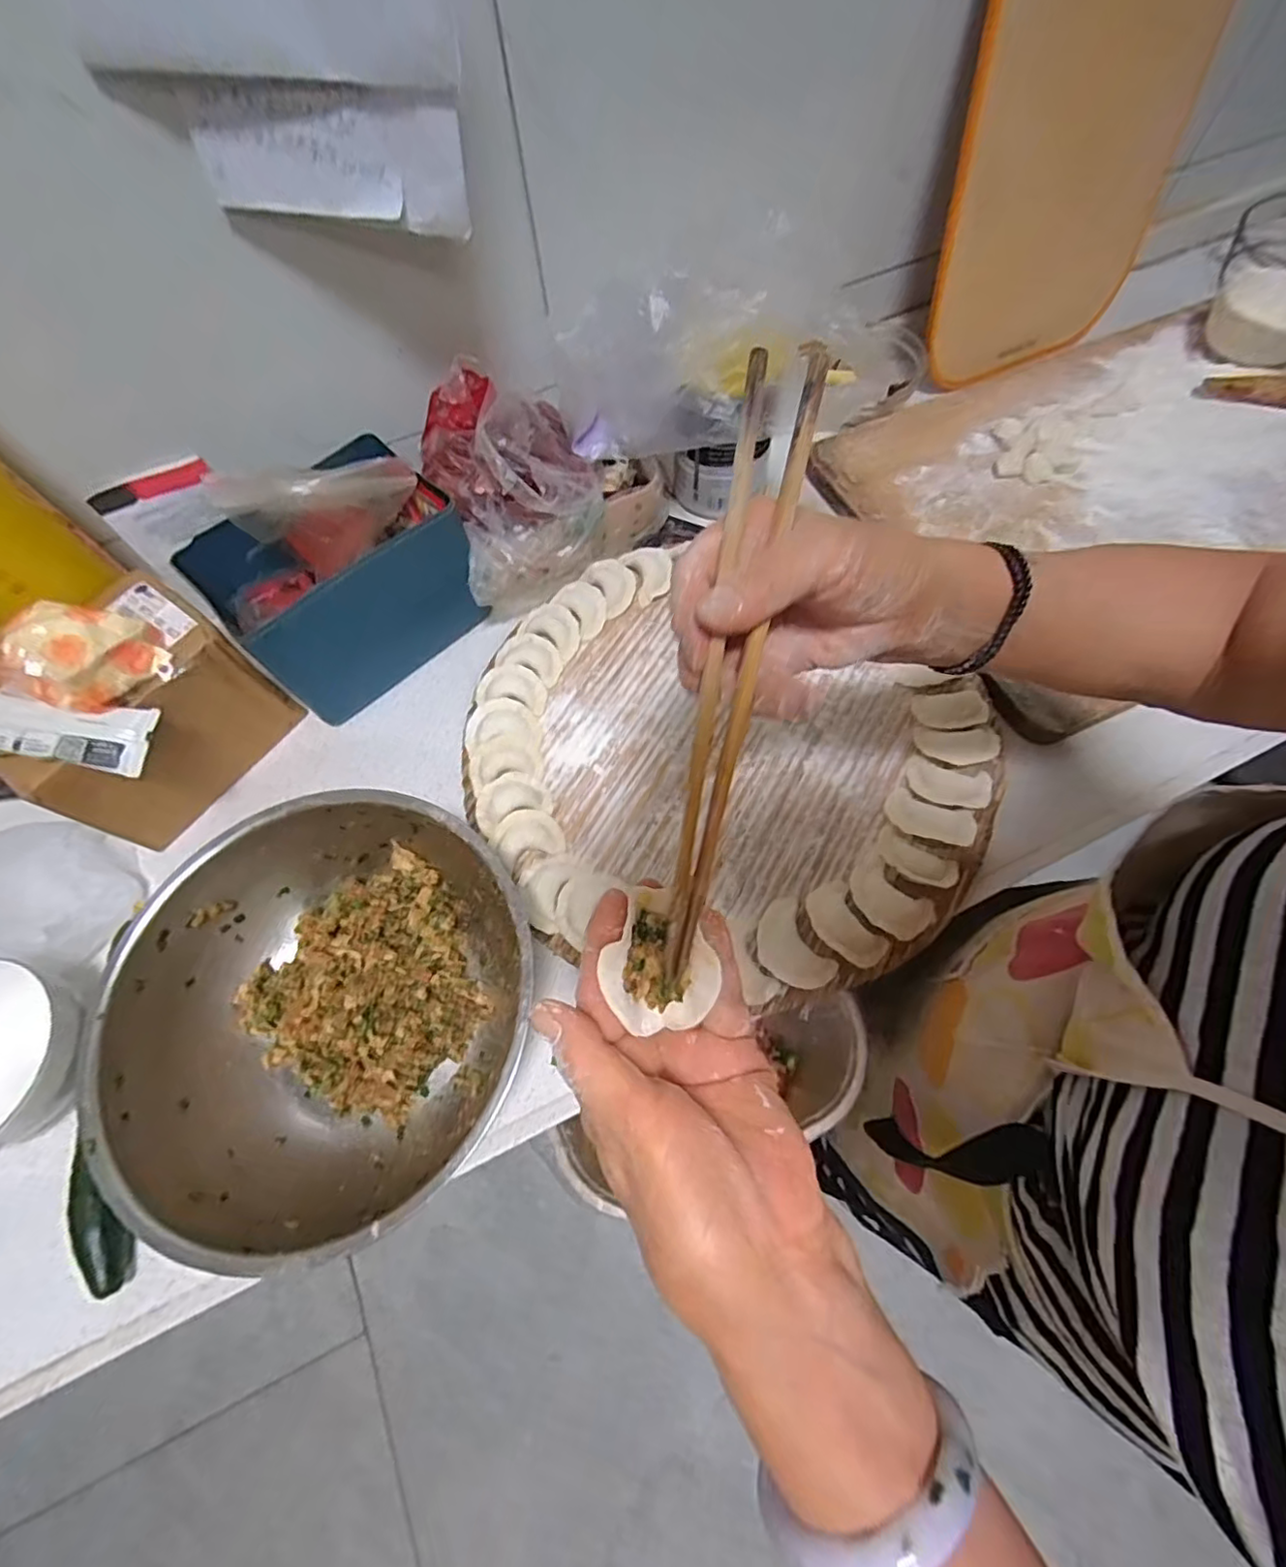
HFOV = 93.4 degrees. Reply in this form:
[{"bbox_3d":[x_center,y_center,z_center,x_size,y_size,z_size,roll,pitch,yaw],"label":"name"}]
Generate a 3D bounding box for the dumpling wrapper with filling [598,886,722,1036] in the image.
[{"bbox_3d":[0.005,0.069,0.241,0.040,0.019,0.053,-8,81,-6],"label":"dumpling wrapper with filling"}]

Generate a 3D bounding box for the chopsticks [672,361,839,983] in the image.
[{"bbox_3d":[0.036,-0.056,0.239,0.030,0.018,0.253,11,84,8],"label":"chopsticks"}]

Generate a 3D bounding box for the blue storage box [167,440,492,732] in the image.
[{"bbox_3d":[-0.264,-0.178,0.545,0.192,0.133,0.141,-41,70,-14],"label":"blue storage box"}]

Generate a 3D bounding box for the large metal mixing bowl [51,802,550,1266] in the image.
[{"bbox_3d":[-0.202,0.146,0.409,0.263,0.082,0.258,-1,66,2],"label":"large metal mixing bowl"}]

